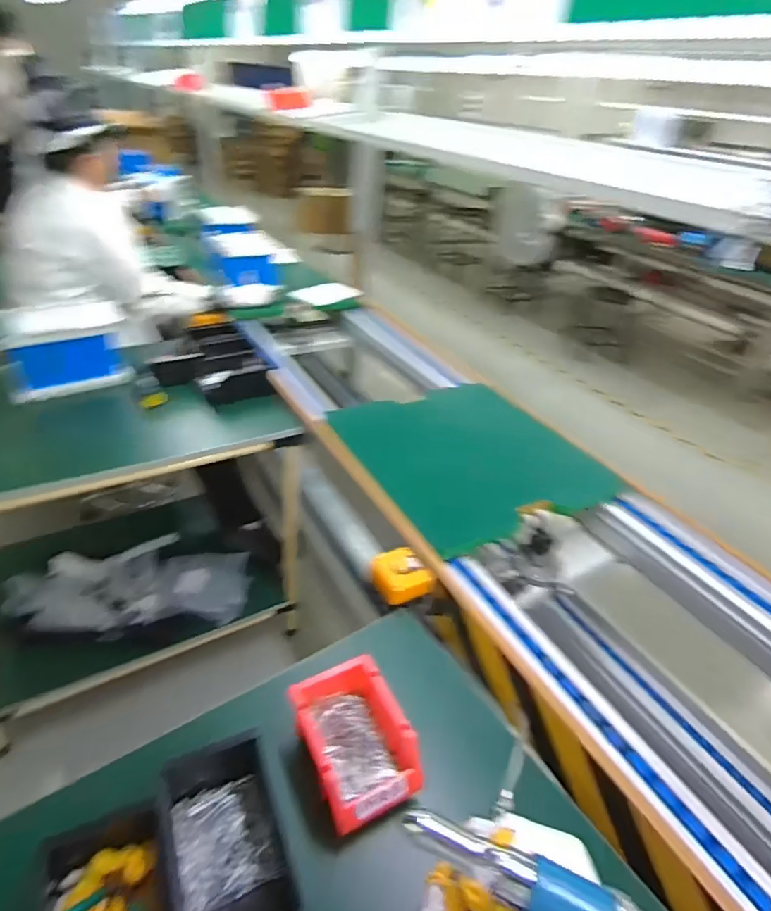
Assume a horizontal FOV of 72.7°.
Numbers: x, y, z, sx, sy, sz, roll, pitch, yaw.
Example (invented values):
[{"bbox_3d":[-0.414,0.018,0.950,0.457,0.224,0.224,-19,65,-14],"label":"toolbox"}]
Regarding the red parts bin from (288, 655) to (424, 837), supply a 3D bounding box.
[{"bbox_3d":[-0.038,0.333,0.622,0.111,0.067,0.165,-14,39,-25],"label":"red parts bin"}]

